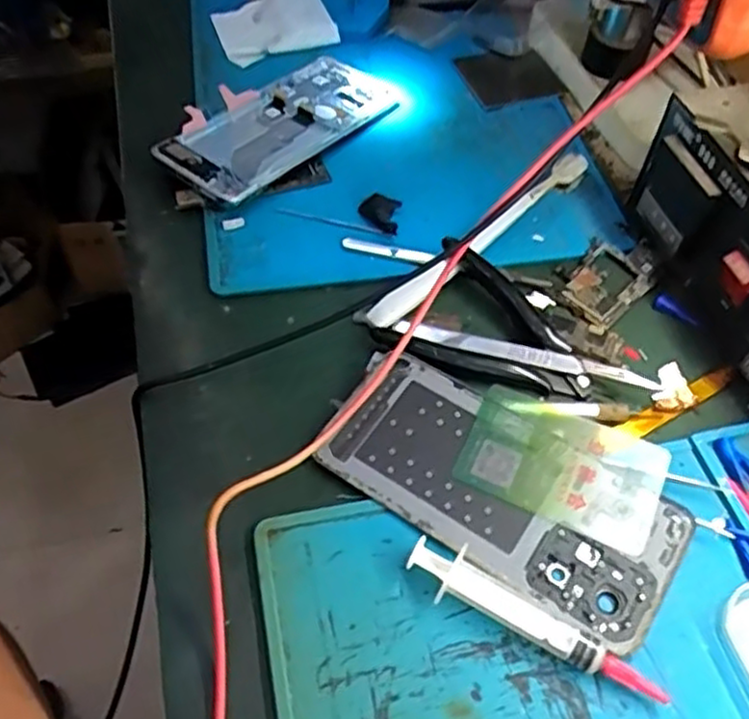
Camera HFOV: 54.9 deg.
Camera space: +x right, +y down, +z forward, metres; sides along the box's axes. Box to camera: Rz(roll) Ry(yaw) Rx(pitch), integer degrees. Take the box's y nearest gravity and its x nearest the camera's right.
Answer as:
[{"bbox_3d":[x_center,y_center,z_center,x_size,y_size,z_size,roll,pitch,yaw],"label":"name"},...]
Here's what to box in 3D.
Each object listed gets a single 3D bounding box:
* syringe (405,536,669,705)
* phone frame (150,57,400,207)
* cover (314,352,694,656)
[{"bbox_3d":[0.061,0.102,0.279,0.104,0.013,0.018,27,55,17],"label":"syringe"},{"bbox_3d":[-0.055,-0.147,0.457,0.155,0.013,0.067,-36,64,-28],"label":"phone frame"},{"bbox_3d":[0.051,0.055,0.315,0.161,0.012,0.070,32,57,21],"label":"cover"}]

